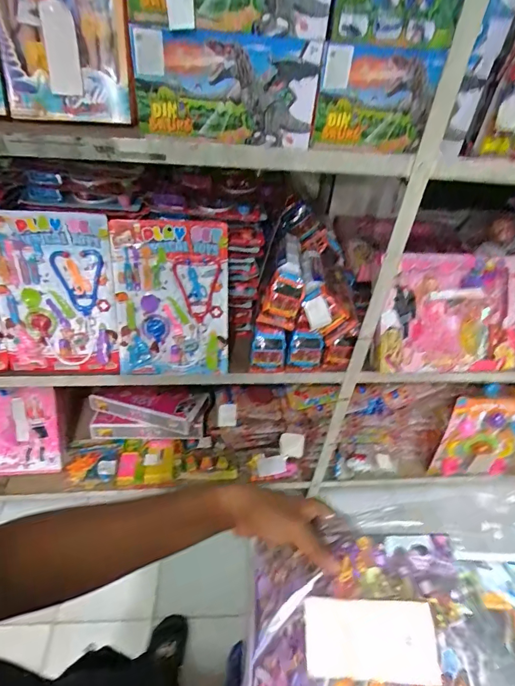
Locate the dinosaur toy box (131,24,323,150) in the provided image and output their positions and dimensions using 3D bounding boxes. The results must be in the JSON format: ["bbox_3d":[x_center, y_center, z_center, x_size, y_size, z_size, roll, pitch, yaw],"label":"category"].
[{"bbox_3d":[-0.060,-0.461,0.737,0.322,0.165,0.108,2,41,-5],"label":"dinosaur toy box"}]

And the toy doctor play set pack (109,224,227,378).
[{"bbox_3d":[-0.219,-0.111,1.038,0.277,0.382,0.030,-1,16,-4],"label":"toy doctor play set pack"}]

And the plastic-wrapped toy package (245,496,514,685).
[{"bbox_3d":[0.135,0.248,0.350,0.289,0.033,0.223,0,58,12],"label":"plastic-wrapped toy package"}]

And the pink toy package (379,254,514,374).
[{"bbox_3d":[0.539,-0.080,1.160,0.418,0.321,0.073,-2,1,-11],"label":"pink toy package"}]

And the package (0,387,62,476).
[{"bbox_3d":[-0.816,0.315,1.424,0.222,0.318,0.028,-1,12,-5],"label":"package"}]

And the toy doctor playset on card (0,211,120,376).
[{"bbox_3d":[-0.519,-0.118,1.033,0.302,0.406,0.032,1,17,1],"label":"toy doctor playset on card"}]

